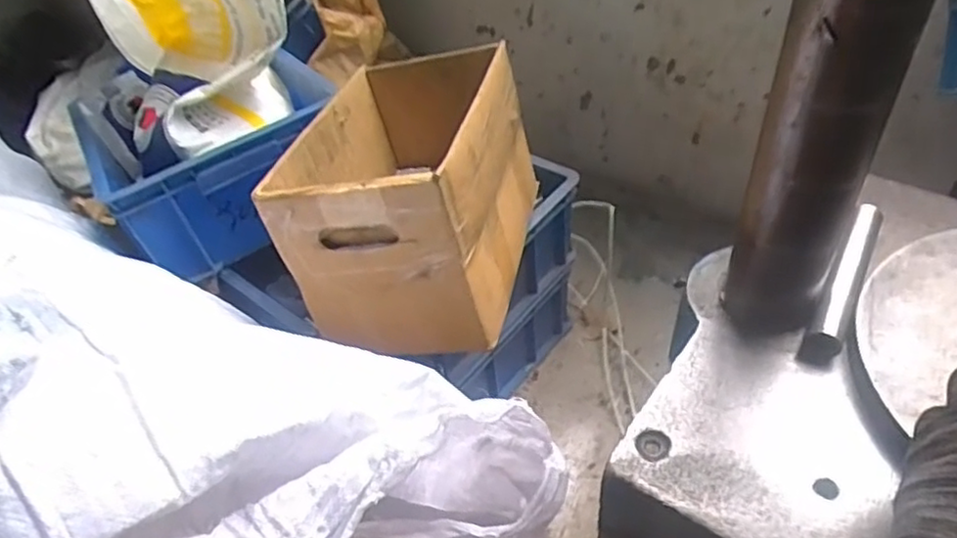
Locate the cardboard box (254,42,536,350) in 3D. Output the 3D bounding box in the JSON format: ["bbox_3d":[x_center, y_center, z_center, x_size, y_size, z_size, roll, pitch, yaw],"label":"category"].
[{"bbox_3d":[-0.066,-0.103,0.727,0.219,0.190,0.315,4,46,11],"label":"cardboard box"}]

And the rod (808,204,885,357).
[{"bbox_3d":[0.274,0.004,0.498,0.022,0.021,0.145,22,52,25],"label":"rod"}]

